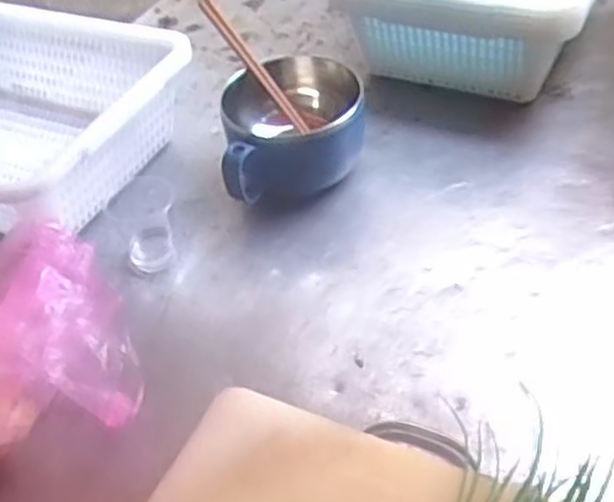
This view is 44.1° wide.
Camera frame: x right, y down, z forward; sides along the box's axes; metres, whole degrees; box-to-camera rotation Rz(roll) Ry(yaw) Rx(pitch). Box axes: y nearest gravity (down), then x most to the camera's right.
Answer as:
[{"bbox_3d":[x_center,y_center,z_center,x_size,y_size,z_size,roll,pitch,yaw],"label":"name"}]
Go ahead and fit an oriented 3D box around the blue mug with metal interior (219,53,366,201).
[{"bbox_3d":[-0.011,-0.117,0.793,0.142,0.104,0.159,-4,45,3],"label":"blue mug with metal interior"}]

